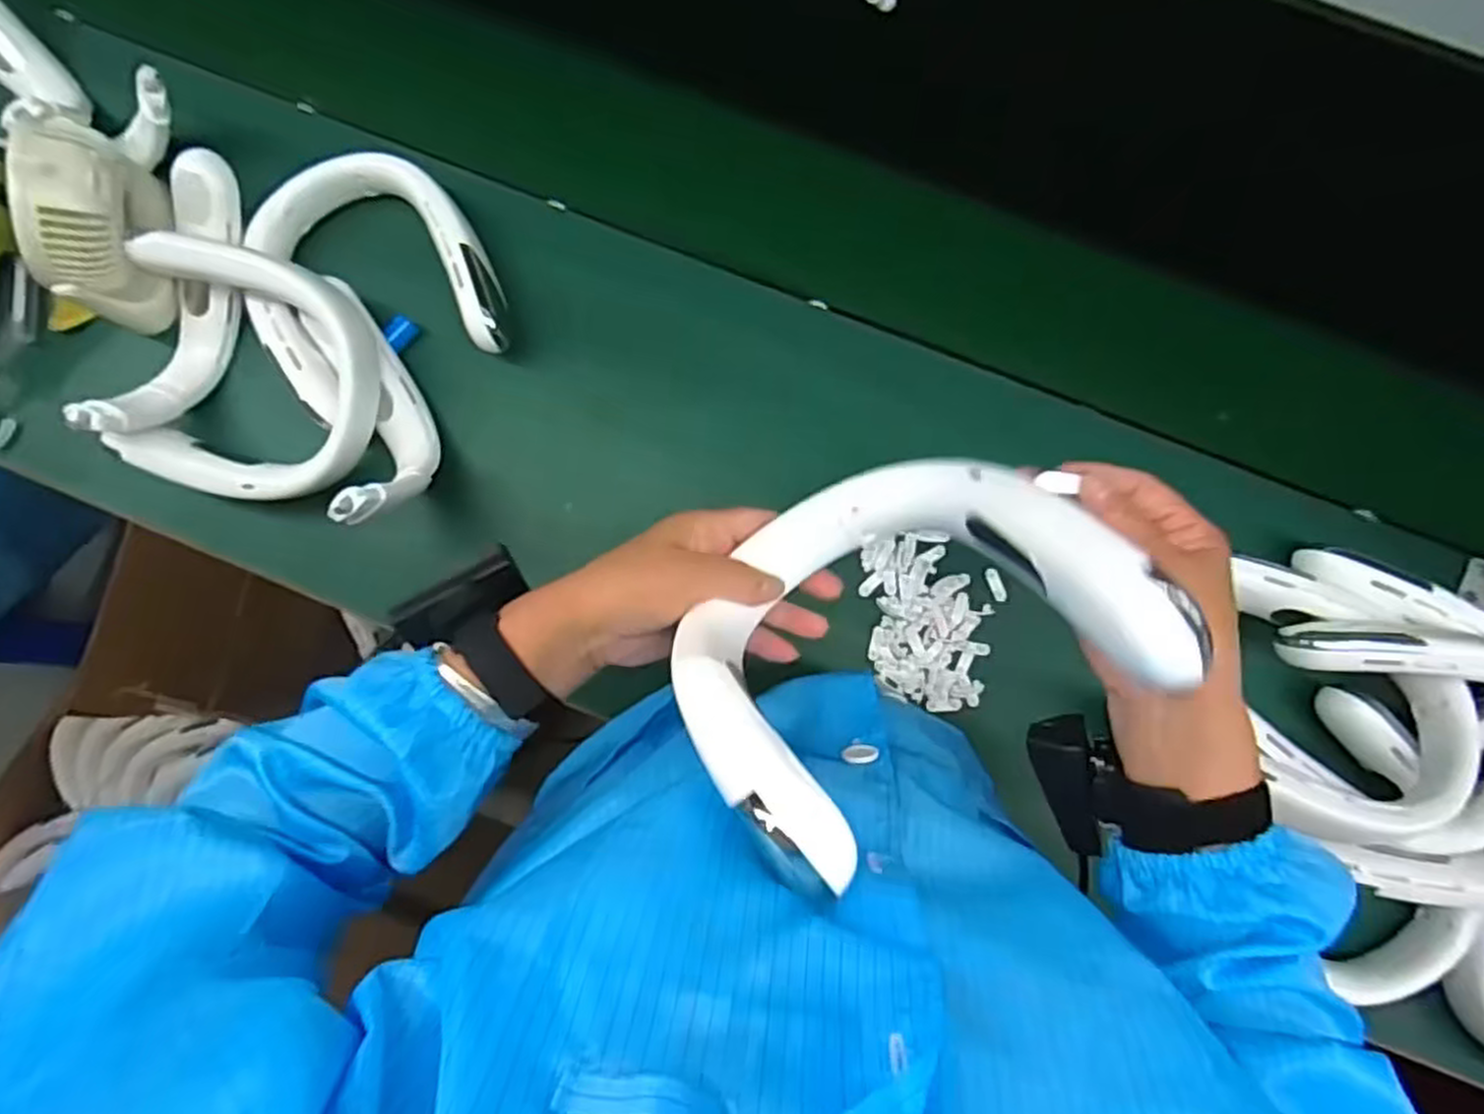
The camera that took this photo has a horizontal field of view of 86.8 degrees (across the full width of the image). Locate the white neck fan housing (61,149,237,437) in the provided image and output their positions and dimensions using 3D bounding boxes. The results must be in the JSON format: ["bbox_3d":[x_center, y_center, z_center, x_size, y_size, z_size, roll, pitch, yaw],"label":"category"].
[{"bbox_3d":[-0.454,-0.202,0.646,0.051,0.093,0.235,15,86,2],"label":"white neck fan housing"}]

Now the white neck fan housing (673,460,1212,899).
[{"bbox_3d":[0.068,0.022,0.362,0.209,0.198,0.040,-28,121,-7],"label":"white neck fan housing"}]

